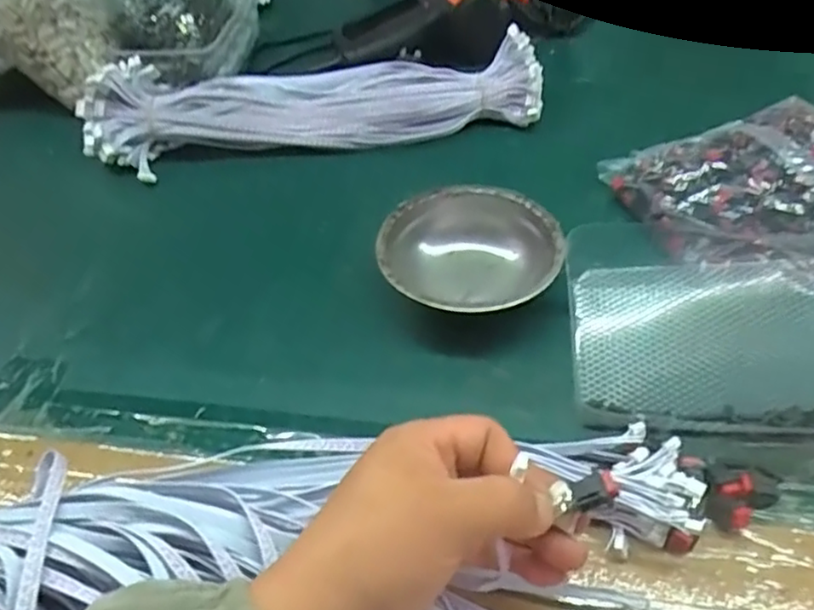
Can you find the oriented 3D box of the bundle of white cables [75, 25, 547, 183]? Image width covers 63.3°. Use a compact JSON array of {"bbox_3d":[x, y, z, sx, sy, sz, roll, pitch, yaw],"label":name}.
[{"bbox_3d":[-0.085,-0.192,0.607,0.411,0.071,0.095,-9,47,-4],"label":"bundle of white cables"}]

